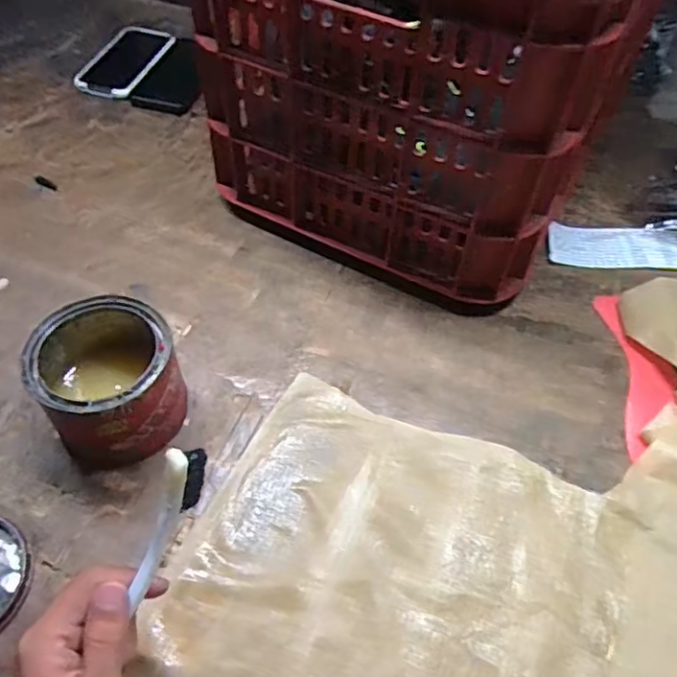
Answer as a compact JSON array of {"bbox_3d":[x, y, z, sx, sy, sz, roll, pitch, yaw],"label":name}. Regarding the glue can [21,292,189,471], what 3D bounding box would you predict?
[{"bbox_3d":[-0.184,0.026,0.481,0.102,0.100,0.121,-30,60,-22],"label":"glue can"}]

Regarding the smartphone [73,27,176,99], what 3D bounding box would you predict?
[{"bbox_3d":[-0.283,-0.372,0.802,0.089,0.011,0.144,13,61,12],"label":"smartphone"}]

